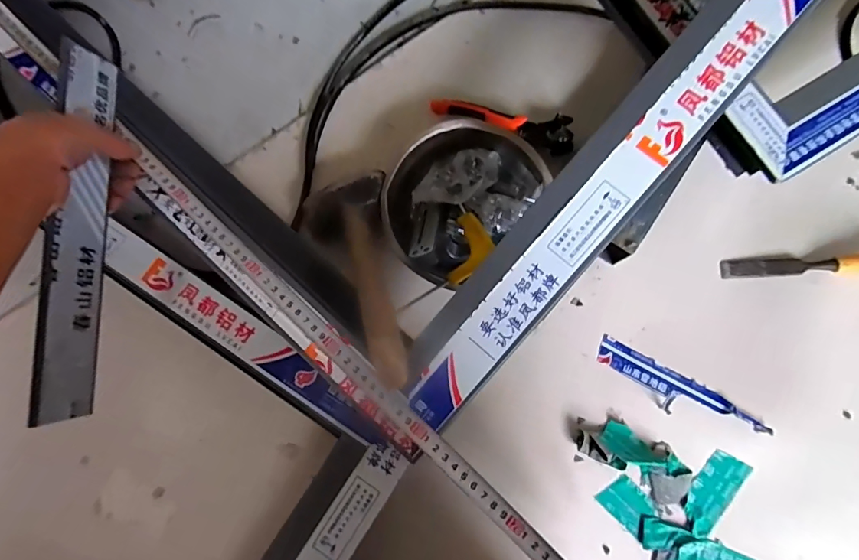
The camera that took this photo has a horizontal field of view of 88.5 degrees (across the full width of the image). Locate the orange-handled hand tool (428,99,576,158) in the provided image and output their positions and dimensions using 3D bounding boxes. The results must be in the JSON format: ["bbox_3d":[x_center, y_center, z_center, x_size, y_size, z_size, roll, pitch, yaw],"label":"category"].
[{"bbox_3d":[0.090,-0.194,0.532,0.173,0.028,0.038,20,80,4],"label":"orange-handled hand tool"}]

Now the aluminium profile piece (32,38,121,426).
[{"bbox_3d":[-0.295,-0.040,0.372,0.014,0.050,0.307,2,85,0],"label":"aluminium profile piece"}]

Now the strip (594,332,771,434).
[{"bbox_3d":[0.276,0.125,0.486,0.188,0.015,0.046,28,81,5],"label":"strip"}]

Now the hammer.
[{"bbox_3d":[-0.064,-0.004,0.422,0.099,0.046,0.234,-20,53,-3],"label":"hammer"}]

